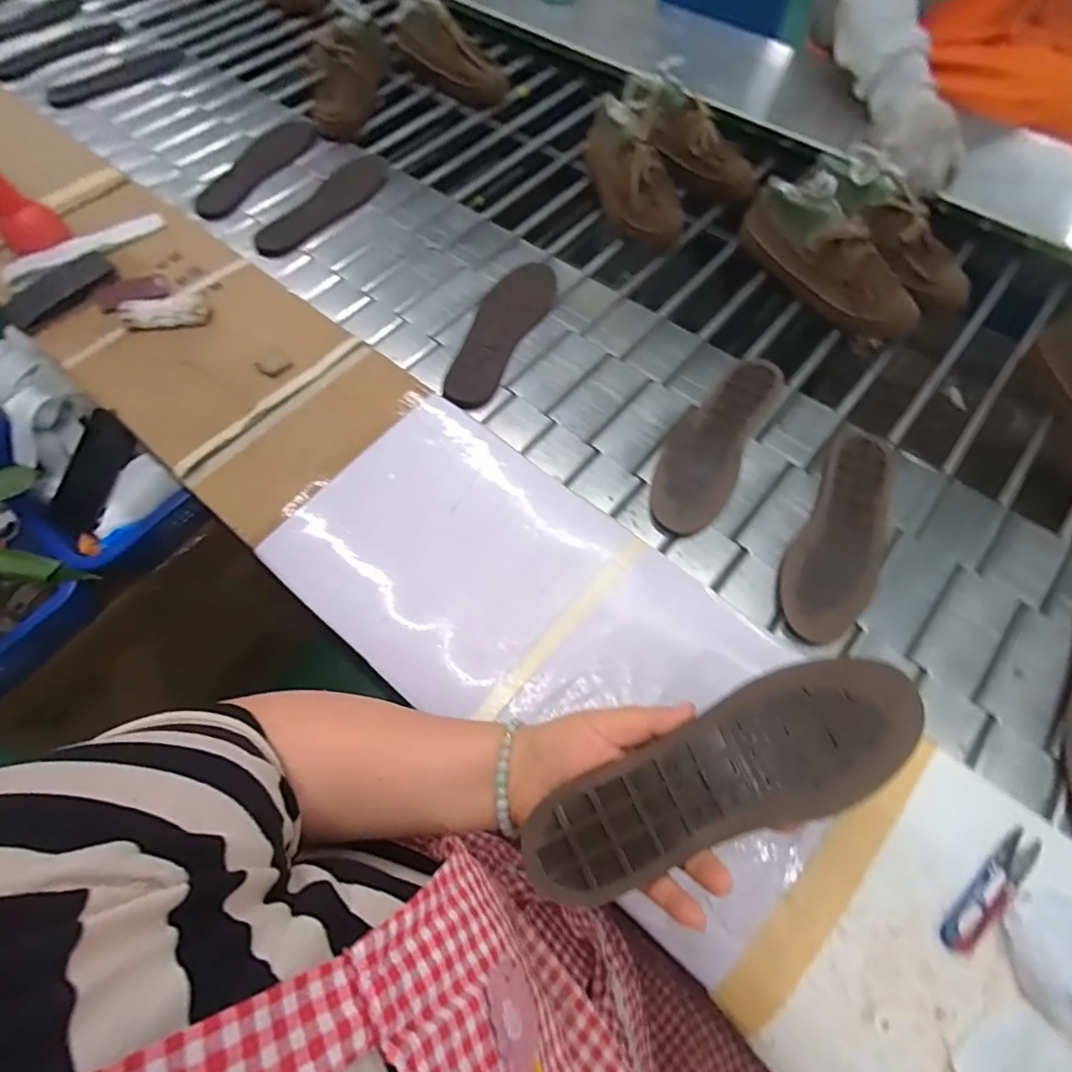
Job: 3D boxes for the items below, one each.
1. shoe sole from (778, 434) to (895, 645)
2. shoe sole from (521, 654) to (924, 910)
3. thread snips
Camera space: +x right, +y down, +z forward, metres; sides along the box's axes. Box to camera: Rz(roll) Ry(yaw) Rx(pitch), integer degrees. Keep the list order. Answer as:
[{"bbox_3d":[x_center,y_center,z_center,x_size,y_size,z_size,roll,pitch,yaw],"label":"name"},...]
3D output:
[{"bbox_3d":[0.320,-0.003,0.555,0.086,0.031,0.257,28,67,12],"label":"shoe sole"},{"bbox_3d":[0.116,0.142,0.320,0.251,0.029,0.079,-22,63,-8],"label":"shoe sole"},{"bbox_3d":[0.320,0.249,0.375,0.102,0.015,0.022,-34,67,-22],"label":"thread snips"}]

